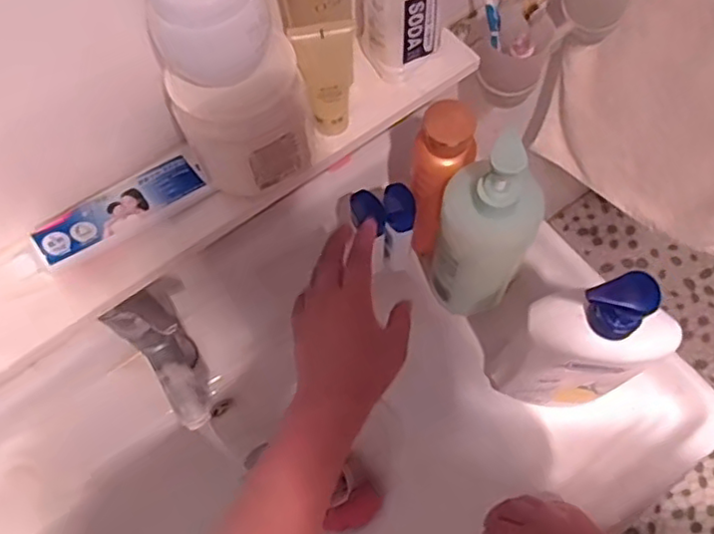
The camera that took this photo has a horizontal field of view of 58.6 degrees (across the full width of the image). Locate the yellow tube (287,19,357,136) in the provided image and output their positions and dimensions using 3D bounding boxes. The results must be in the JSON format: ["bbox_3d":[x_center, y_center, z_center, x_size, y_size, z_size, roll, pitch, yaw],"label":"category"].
[{"bbox_3d":[-0.022,-0.139,0.475,0.042,0.097,0.023,-9,66,-2],"label":"yellow tube"}]

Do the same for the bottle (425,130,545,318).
[{"bbox_3d":[0.116,-0.029,0.599,0.084,0.247,0.062,32,70,15],"label":"bottle"}]

